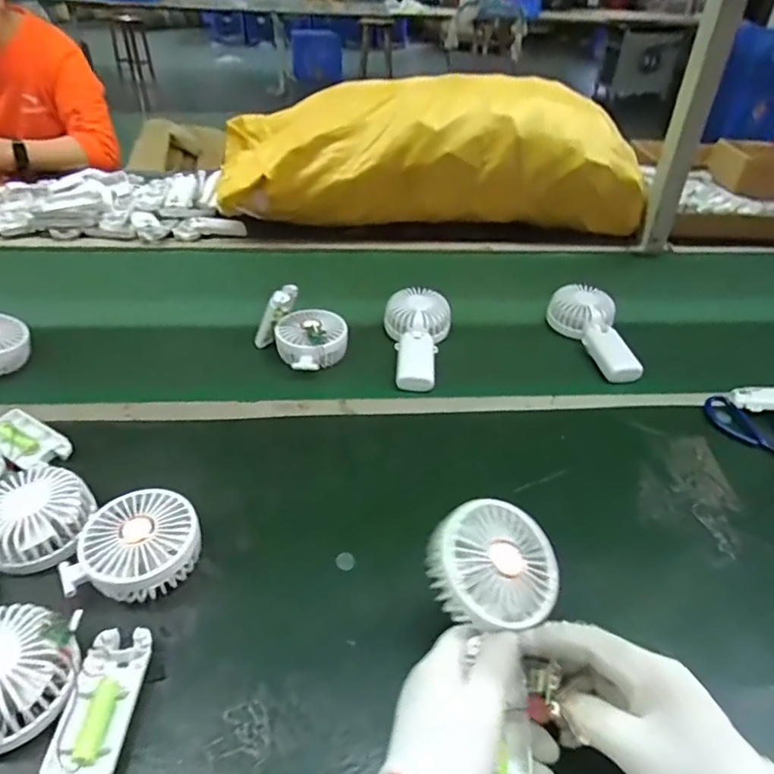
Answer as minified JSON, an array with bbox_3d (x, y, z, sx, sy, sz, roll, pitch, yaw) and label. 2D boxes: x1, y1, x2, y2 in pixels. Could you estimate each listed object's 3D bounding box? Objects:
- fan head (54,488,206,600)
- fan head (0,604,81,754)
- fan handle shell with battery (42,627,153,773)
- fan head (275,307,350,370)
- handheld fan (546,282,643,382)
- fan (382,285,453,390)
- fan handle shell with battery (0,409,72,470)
[{"bbox_3d":[-0.206,0.131,0.465,0.100,0.046,0.088,3,41,1],"label":"fan head"},{"bbox_3d":[-0.260,0.200,0.383,0.088,0.052,0.084,2,37,-1],"label":"fan head"},{"bbox_3d":[-0.195,0.217,0.389,0.044,0.016,0.095,2,37,-1],"label":"fan handle shell with battery"},{"bbox_3d":[-0.093,-0.056,0.700,0.088,0.049,0.084,0,41,-6],"label":"fan head"},{"bbox_3d":[0.283,-0.073,0.760,0.068,0.062,0.184,-11,43,-15],"label":"handheld fan"},{"bbox_3d":[0.037,-0.063,0.725,0.090,0.046,0.168,5,41,3],"label":"fan"},{"bbox_3d":[-0.361,0.053,0.567,0.097,0.017,0.048,25,43,26],"label":"fan handle shell with battery"}]

